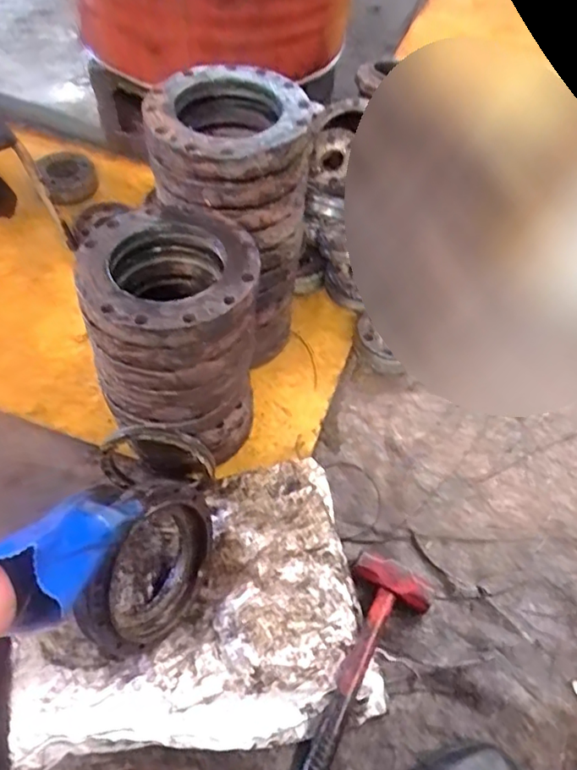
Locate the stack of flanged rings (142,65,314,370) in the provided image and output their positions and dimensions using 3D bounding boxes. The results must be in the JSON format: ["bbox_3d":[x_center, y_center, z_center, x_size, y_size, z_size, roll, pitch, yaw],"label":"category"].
[{"bbox_3d":[-0.086,-0.229,0.828,0.199,0.361,0.196,-34,65,-25],"label":"stack of flanged rings"}]

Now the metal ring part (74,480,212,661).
[{"bbox_3d":[-0.166,0.215,0.689,0.055,0.187,0.209,13,50,33],"label":"metal ring part"}]

